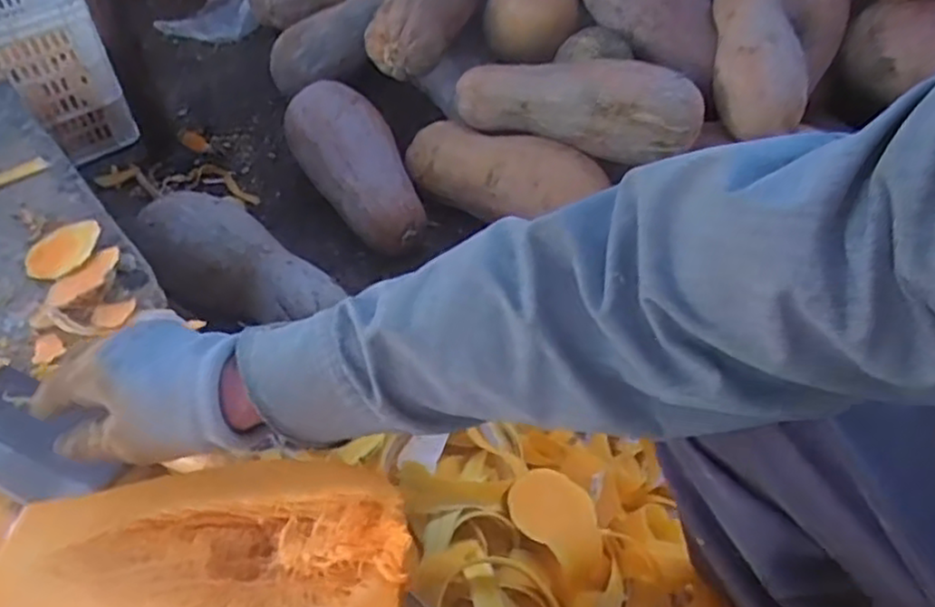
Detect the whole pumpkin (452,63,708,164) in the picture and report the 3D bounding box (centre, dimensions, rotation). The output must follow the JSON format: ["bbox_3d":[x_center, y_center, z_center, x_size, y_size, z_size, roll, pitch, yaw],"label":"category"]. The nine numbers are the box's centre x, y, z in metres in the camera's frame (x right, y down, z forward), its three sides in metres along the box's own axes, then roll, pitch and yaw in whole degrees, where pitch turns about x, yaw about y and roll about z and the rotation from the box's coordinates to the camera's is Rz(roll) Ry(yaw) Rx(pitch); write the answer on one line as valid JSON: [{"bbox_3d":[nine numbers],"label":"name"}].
[{"bbox_3d":[0.160,-0.302,1.071,0.361,0.125,0.114,20,52,20],"label":"whole pumpkin"}]

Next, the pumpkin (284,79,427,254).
[{"bbox_3d":[-0.173,-0.220,1.165,0.137,0.116,0.297,-30,79,-22],"label":"pumpkin"}]

